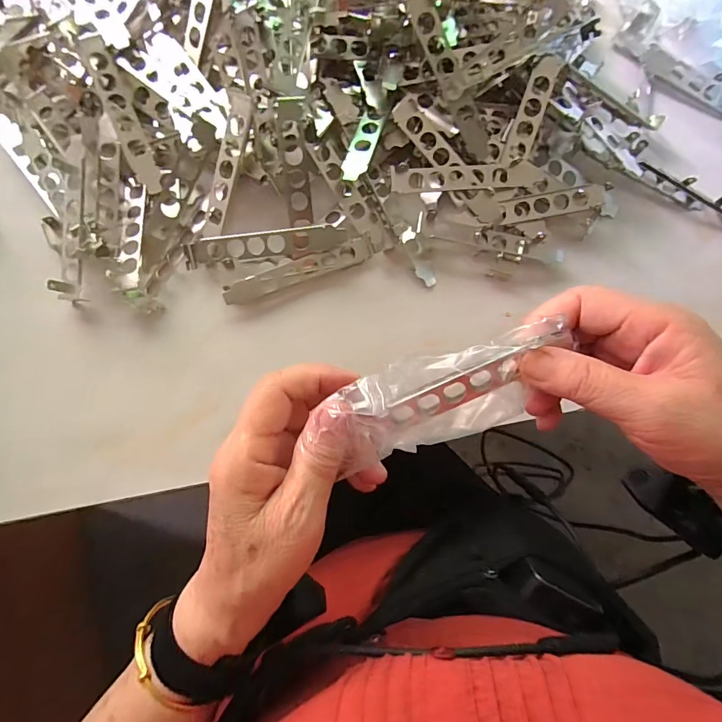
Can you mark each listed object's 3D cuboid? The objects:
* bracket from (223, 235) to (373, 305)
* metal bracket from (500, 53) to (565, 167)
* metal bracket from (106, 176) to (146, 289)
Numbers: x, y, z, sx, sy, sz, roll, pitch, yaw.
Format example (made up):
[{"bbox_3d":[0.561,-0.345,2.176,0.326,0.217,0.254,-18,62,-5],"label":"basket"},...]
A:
[{"bbox_3d":[-0.048,-0.070,0.325,0.119,0.012,0.016,-21,84,-6],"label":"bracket"},{"bbox_3d":[0.128,-0.187,0.315,0.018,0.010,0.076,22,111,16],"label":"metal bracket"},{"bbox_3d":[-0.175,-0.097,0.317,0.020,0.015,0.092,1,82,-3],"label":"metal bracket"}]

